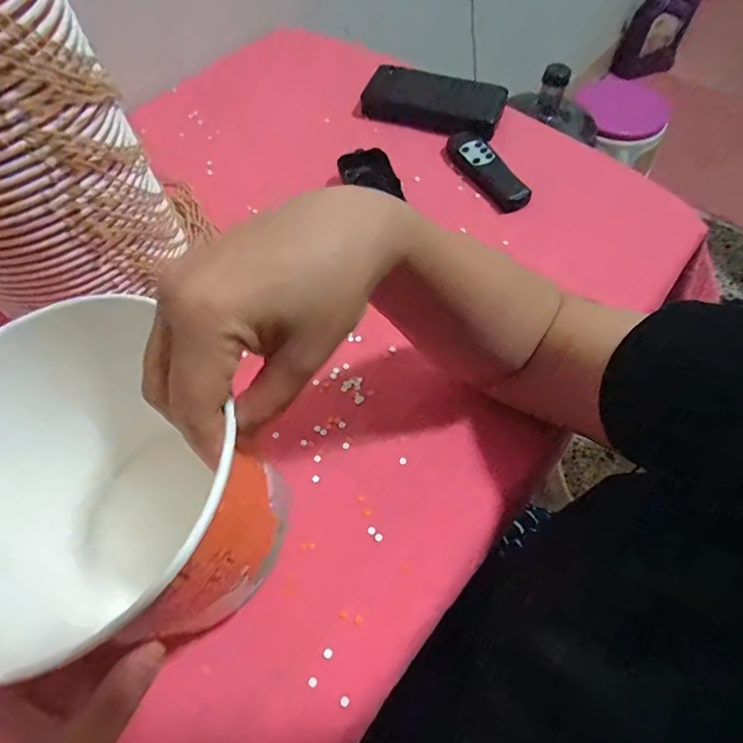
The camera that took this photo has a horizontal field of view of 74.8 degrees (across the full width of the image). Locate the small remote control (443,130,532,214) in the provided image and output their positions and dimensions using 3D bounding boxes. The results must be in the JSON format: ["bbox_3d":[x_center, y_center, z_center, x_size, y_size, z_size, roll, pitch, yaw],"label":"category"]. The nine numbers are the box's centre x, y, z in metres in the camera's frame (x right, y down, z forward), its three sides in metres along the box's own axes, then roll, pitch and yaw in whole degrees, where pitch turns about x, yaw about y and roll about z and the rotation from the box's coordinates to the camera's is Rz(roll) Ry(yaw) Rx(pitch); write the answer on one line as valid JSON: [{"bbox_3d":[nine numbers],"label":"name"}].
[{"bbox_3d":[0.118,-0.207,0.501,0.041,0.018,0.116,-24,63,-12],"label":"small remote control"}]

